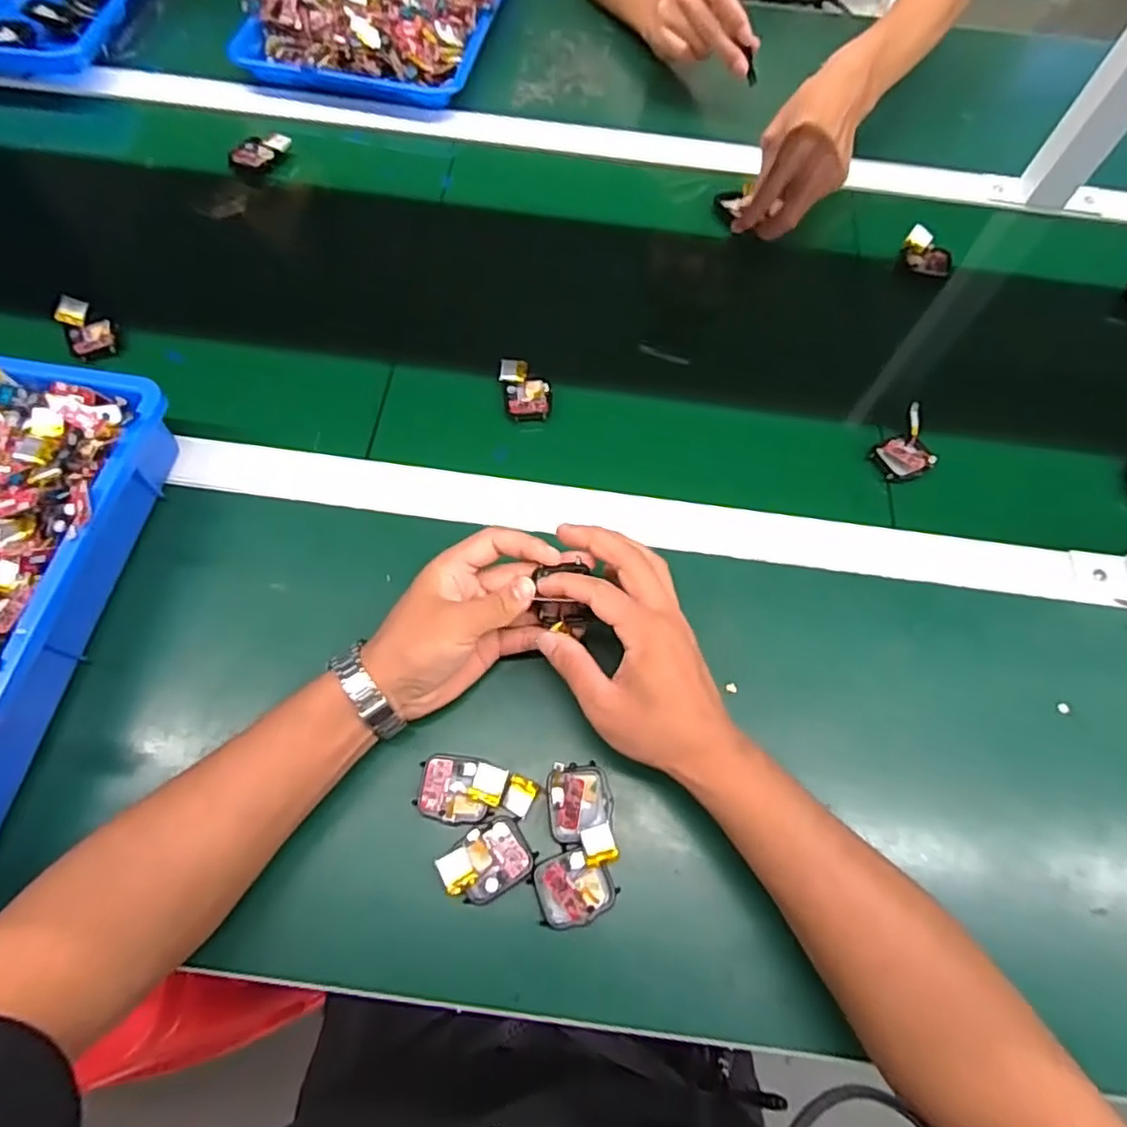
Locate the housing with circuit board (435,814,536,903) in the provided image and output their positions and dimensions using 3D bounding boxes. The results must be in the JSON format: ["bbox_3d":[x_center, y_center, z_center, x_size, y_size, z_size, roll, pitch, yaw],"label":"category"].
[{"bbox_3d":[-0.045,0.177,0.380,0.050,0.018,0.037,-33,71,-15],"label":"housing with circuit board"}]

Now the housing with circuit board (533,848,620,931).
[{"bbox_3d":[0.007,0.193,0.384,0.046,0.018,0.038,-11,66,-7],"label":"housing with circuit board"}]

